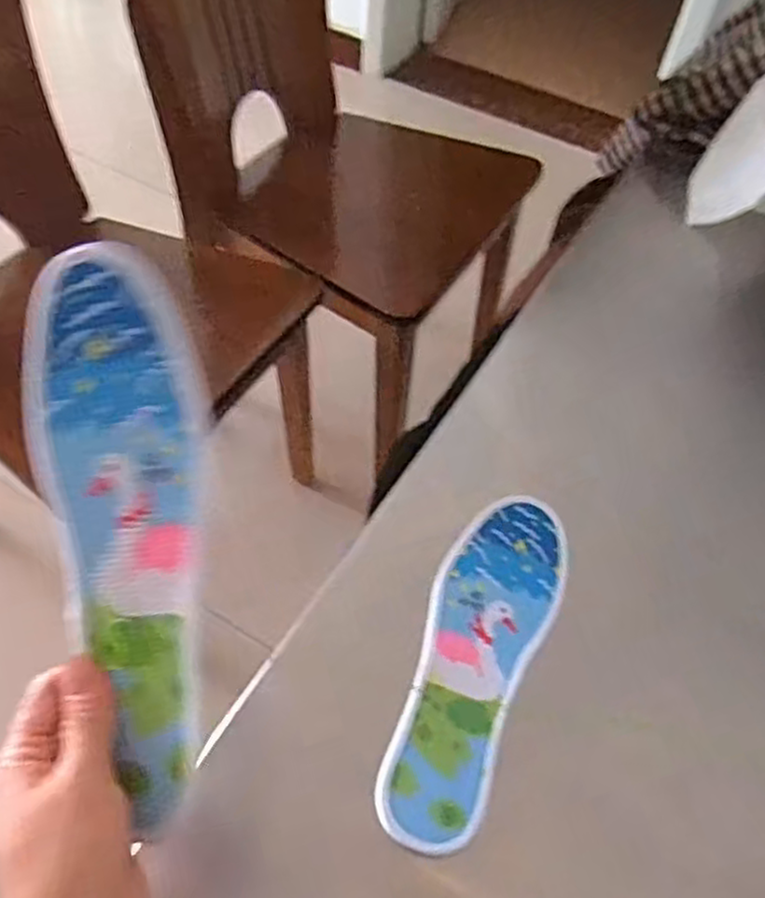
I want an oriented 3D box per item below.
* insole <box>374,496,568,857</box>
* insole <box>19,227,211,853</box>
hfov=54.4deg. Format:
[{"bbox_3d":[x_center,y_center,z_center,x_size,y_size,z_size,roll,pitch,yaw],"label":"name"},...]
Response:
[{"bbox_3d":[0.061,0.128,0.478,0.076,0.008,0.237,20,54,9],"label":"insole"},{"bbox_3d":[-0.107,0.034,0.311,0.077,0.012,0.231,-9,89,11],"label":"insole"}]

